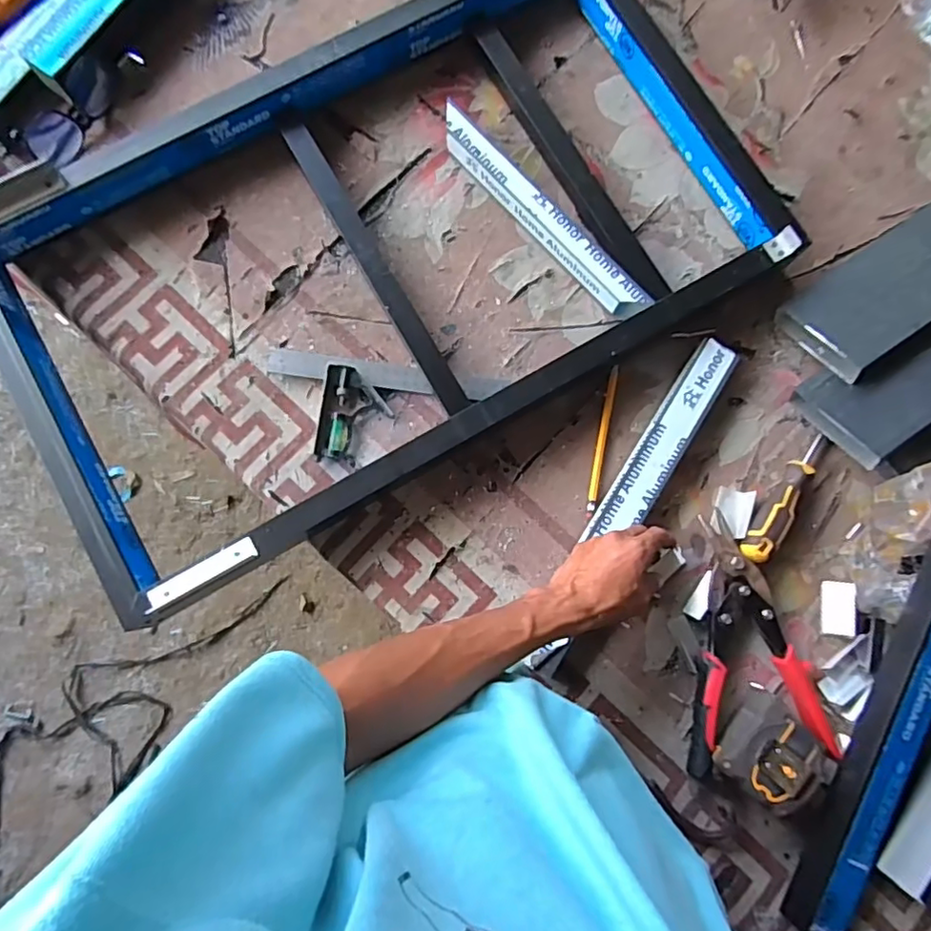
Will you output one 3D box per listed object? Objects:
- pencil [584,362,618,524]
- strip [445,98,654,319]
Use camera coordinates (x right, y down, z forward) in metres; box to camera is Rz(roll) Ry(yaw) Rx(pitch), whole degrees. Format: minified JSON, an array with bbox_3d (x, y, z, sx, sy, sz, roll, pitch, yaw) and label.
[{"bbox_3d":[0.136,-0.023,0.598,0.011,0.008,0.154,12,81,1],"label":"pencil"},{"bbox_3d":[0.080,-0.260,0.620,0.045,0.041,0.287,-42,84,-6],"label":"strip"}]

